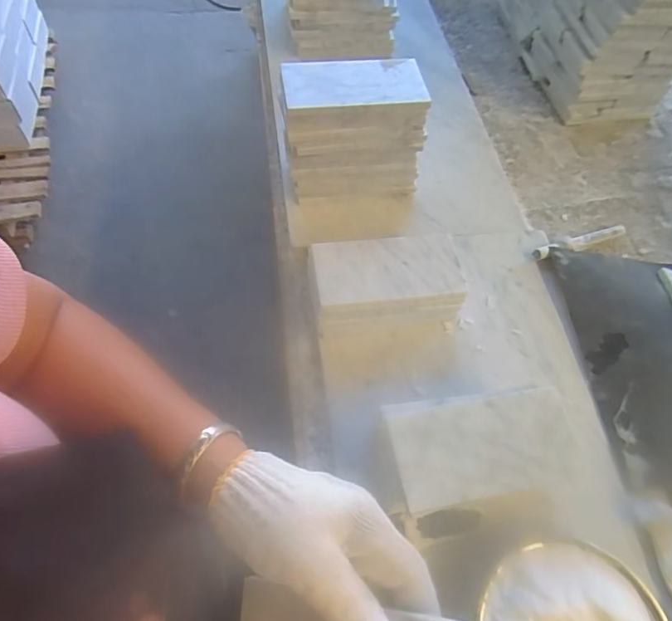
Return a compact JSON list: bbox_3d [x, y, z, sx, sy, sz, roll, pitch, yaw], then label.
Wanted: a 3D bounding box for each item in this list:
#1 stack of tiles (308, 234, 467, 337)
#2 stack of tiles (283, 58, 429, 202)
[{"bbox_3d":[0.051,-0.028,0.509,0.151,0.052,0.084,-8,63,-8],"label":"stack of tiles"},{"bbox_3d":[0.018,-0.196,0.557,0.147,0.146,0.071,-6,62,-7],"label":"stack of tiles"}]

